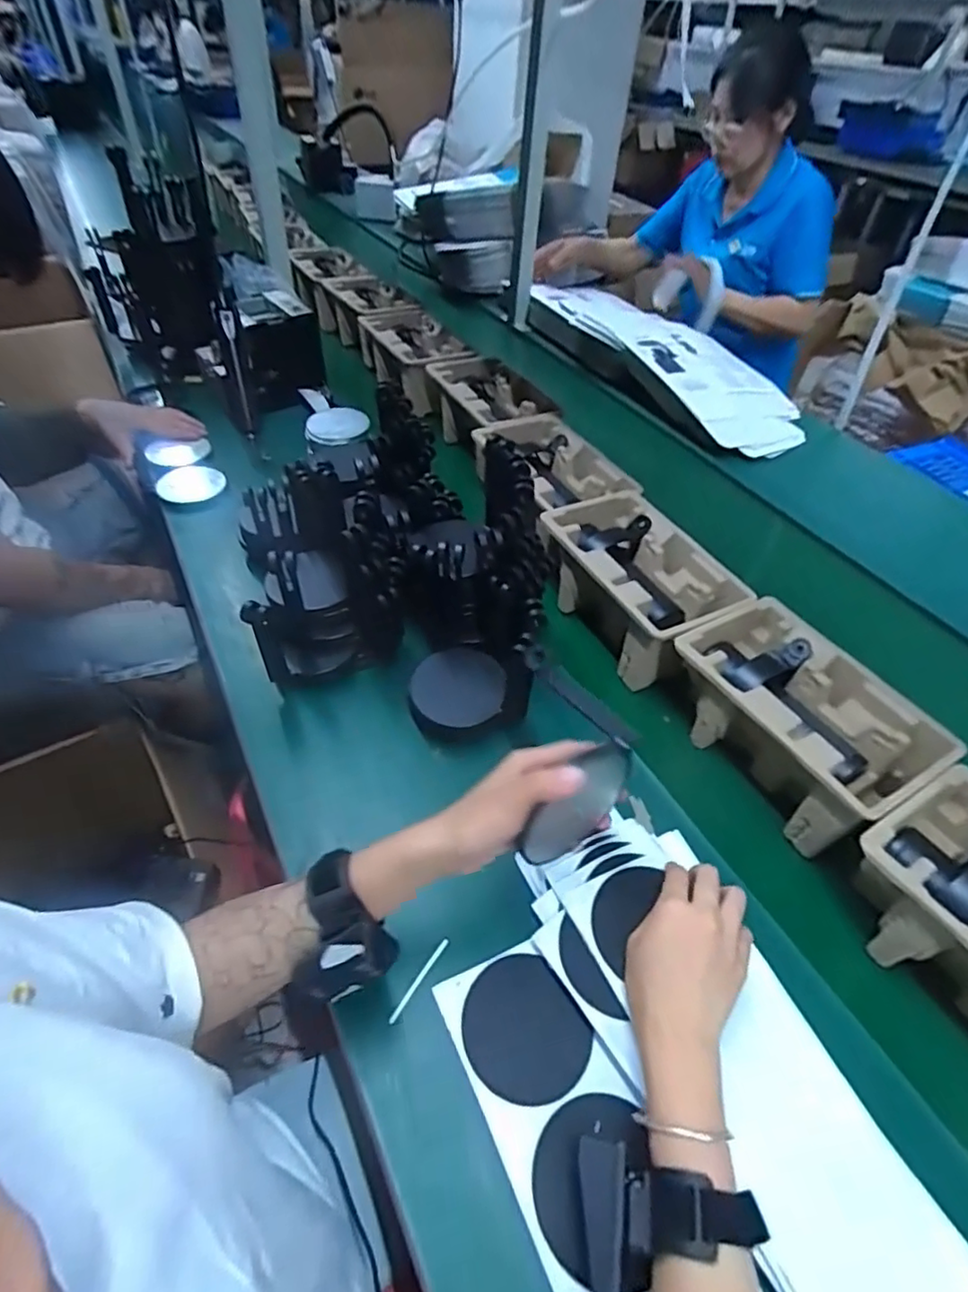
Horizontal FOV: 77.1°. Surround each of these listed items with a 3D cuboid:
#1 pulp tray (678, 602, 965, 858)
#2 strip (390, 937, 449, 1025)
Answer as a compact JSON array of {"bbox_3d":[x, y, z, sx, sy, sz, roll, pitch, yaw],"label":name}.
[{"bbox_3d":[0.300,0.071,0.595,0.145,0.094,0.225,-24,54,-25],"label":"pulp tray"},{"bbox_3d":[-0.049,0.253,0.462,0.005,0.004,0.068,29,52,20],"label":"strip"}]

